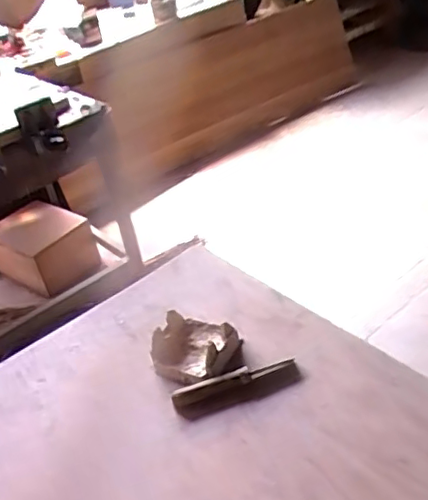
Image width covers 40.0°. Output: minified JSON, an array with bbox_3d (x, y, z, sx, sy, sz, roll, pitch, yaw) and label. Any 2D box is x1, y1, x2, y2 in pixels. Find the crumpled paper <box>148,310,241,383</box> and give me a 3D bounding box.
[{"bbox_3d":[-0.031,0.148,0.907,0.118,0.053,0.108,16,43,34],"label":"crumpled paper"}]

